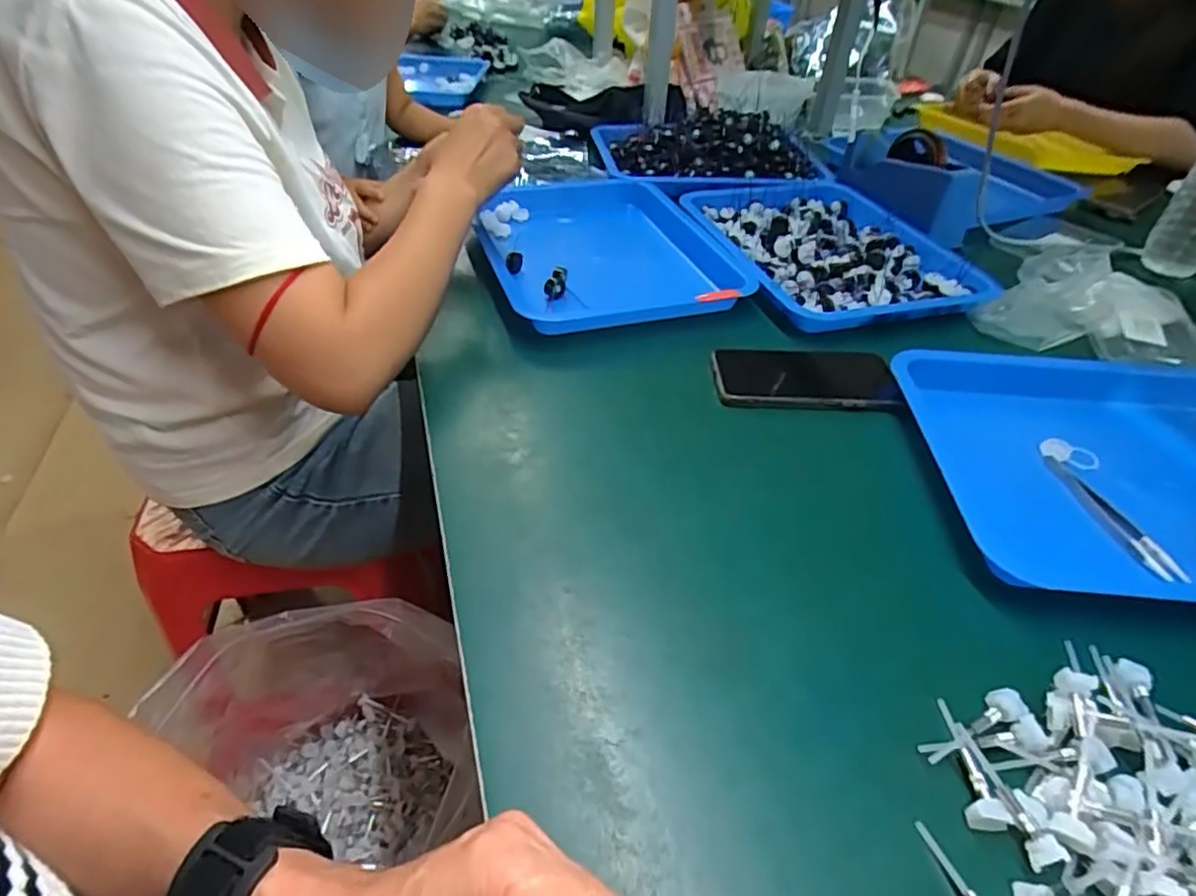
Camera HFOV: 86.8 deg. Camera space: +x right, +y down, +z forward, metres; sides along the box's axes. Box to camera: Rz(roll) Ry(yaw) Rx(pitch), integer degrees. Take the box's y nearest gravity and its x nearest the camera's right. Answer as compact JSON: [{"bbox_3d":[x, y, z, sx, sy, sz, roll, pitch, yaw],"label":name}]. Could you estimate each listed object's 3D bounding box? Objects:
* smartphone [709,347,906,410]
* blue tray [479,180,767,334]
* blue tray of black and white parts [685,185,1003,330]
[{"bbox_3d":[0.187,-0.064,0.578,0.163,0.013,0.082,2,43,-1],"label":"smartphone"},{"bbox_3d":[0.001,-0.235,0.744,0.274,0.037,0.323,-15,46,-18],"label":"blue tray"},{"bbox_3d":[0.269,-0.245,0.764,0.255,0.036,0.322,-8,44,-11],"label":"blue tray of black and white parts"}]

